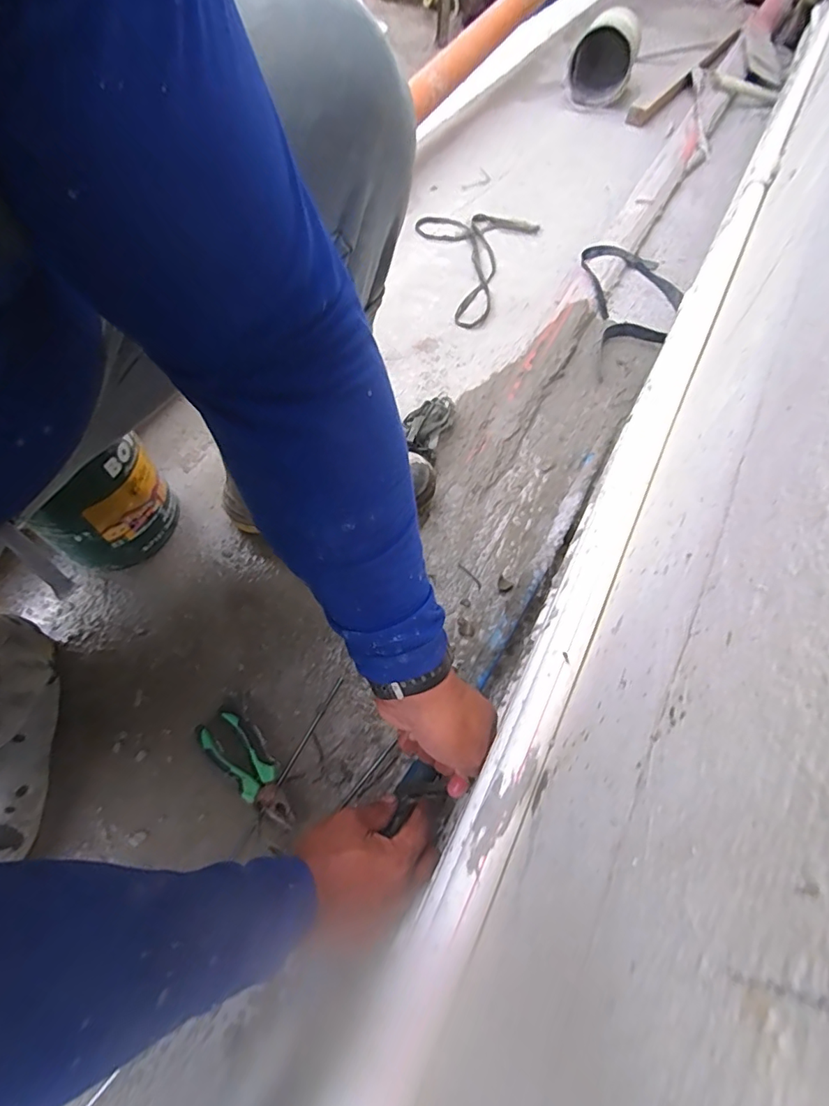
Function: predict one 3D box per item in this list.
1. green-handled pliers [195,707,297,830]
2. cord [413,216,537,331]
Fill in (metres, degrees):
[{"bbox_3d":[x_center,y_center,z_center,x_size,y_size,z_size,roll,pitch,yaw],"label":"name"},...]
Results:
[{"bbox_3d":[-0.178,0.232,0.543,0.149,0.018,0.048,39,66,20],"label":"green-handled pliers"},{"bbox_3d":[0.086,-0.616,1.044,0.246,0.016,0.376,21,61,11],"label":"cord"}]

